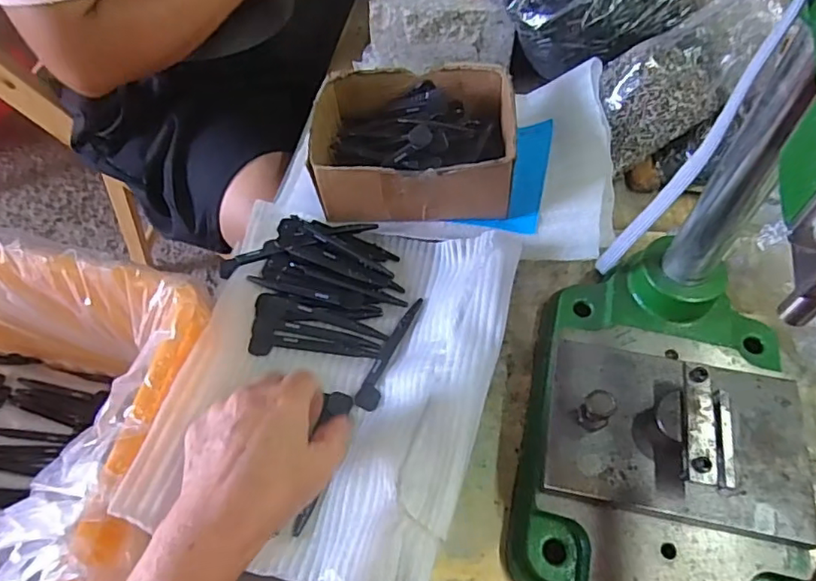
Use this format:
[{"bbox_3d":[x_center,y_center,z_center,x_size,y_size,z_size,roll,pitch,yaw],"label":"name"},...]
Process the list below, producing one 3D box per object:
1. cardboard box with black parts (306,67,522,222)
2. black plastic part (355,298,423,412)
[{"bbox_3d":[0.008,-0.130,0.490,0.167,0.058,0.126,-1,58,1],"label":"cardboard box with black parts"},{"bbox_3d":[-0.013,0.045,0.434,0.016,0.009,0.098,20,61,13],"label":"black plastic part"}]

